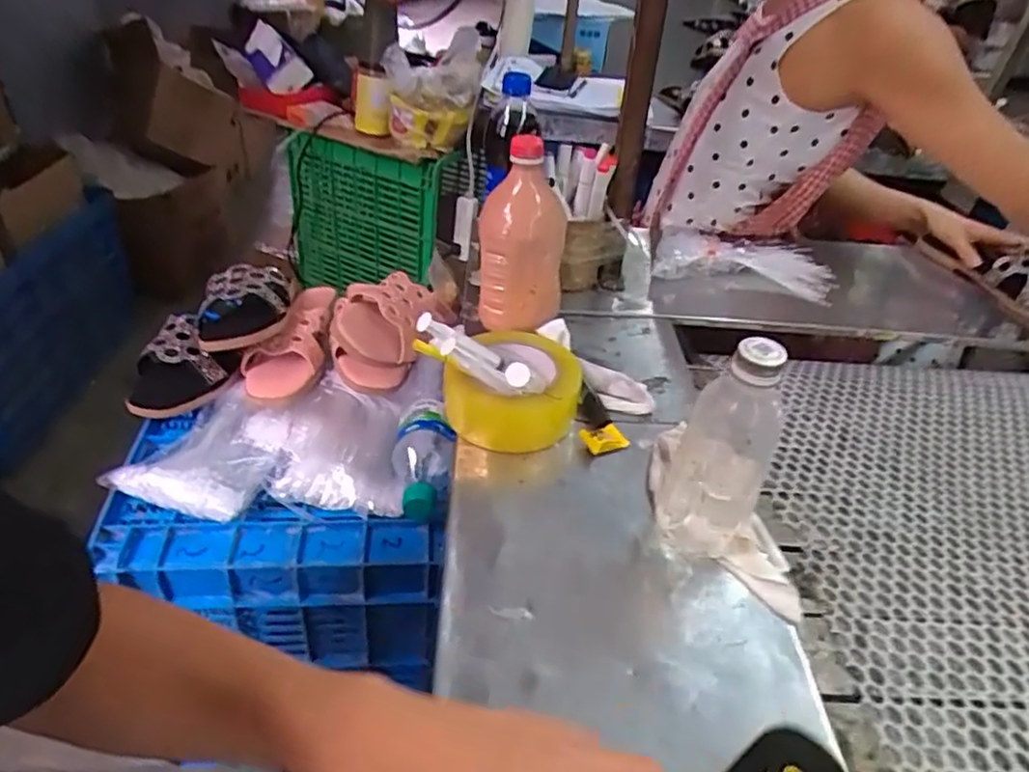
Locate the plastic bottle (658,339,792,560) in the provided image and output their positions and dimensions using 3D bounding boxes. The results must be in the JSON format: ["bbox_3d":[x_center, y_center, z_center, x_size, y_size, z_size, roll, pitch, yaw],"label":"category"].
[{"bbox_3d":[0.149,0.042,0.470,0.065,0.178,0.059,22,40,18],"label":"plastic bottle"}]

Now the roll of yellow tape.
[{"bbox_3d":[-0.005,-0.001,0.616,0.119,0.058,0.125,3,38,-2],"label":"roll of yellow tape"}]

